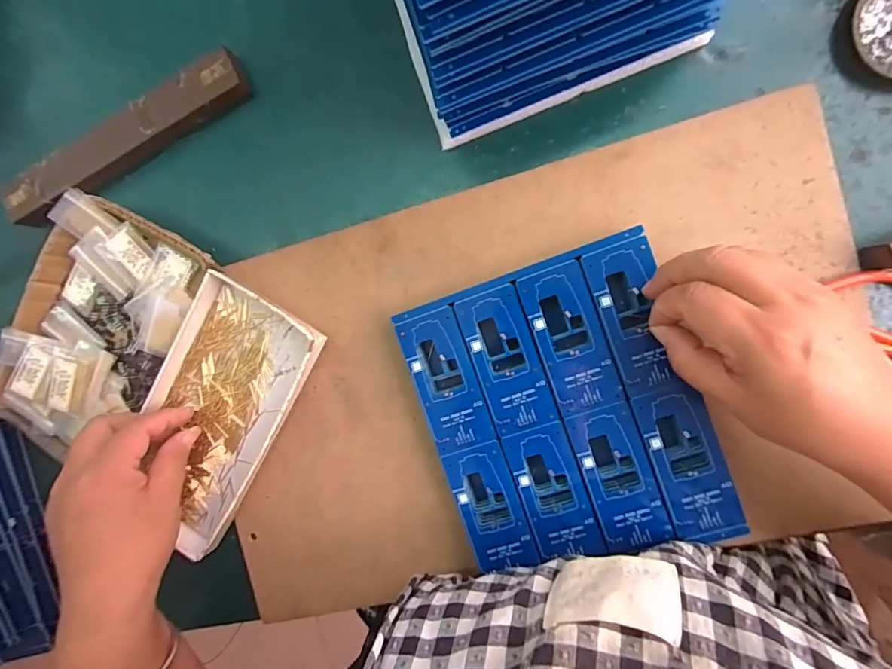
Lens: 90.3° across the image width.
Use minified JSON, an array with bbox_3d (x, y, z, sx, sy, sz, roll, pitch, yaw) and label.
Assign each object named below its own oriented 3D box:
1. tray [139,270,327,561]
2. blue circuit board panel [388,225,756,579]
[{"bbox_3d":[-0.165,0.057,0.315,0.093,0.024,0.185,31,97,7],"label":"tray"},{"bbox_3d":[0.071,0.050,0.281,0.157,0.019,0.180,-19,89,10],"label":"blue circuit board panel"}]

